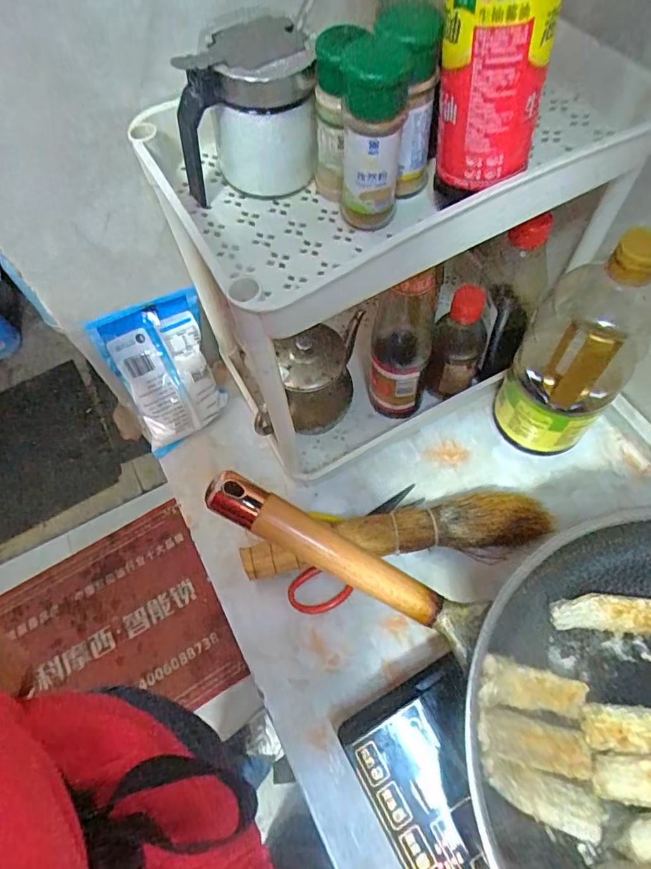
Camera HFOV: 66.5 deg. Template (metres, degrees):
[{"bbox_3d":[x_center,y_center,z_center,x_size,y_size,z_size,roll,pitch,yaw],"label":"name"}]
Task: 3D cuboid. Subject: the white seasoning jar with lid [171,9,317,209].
[{"bbox_3d":[-0.057,-0.227,0.357,0.097,0.097,0.064,-13,63,-3],"label":"white seasoning jar with lid"}]

